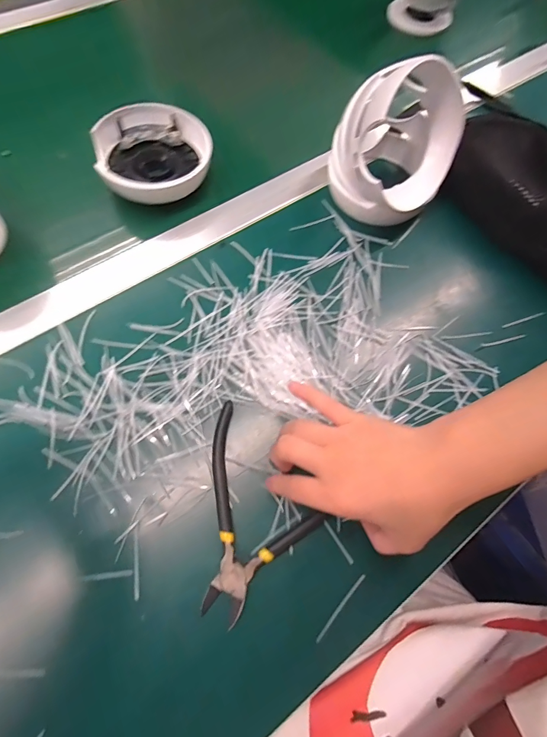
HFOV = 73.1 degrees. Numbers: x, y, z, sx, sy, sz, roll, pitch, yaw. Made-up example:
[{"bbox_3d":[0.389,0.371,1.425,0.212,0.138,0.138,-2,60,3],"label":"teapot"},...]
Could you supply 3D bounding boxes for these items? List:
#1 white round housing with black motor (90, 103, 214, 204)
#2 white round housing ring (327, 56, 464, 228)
[{"bbox_3d":[-0.129,-0.225,0.386,0.116,0.041,0.099,-32,74,-16],"label":"white round housing with black motor"},{"bbox_3d":[0.114,-0.214,0.357,0.108,0.122,0.126,42,70,11],"label":"white round housing ring"}]

